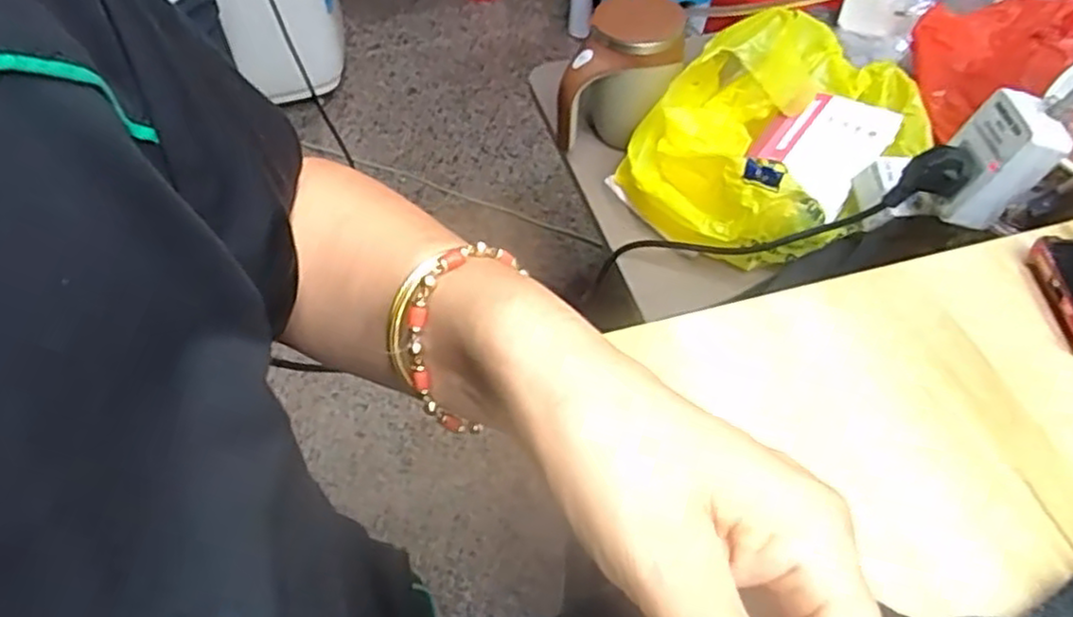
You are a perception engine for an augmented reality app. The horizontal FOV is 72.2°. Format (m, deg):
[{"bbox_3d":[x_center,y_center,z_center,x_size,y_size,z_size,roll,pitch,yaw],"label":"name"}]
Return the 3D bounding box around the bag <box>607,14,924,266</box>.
[{"bbox_3d":[0.208,-0.164,0.672,0.221,0.142,0.236,28,57,22],"label":"bag"}]

